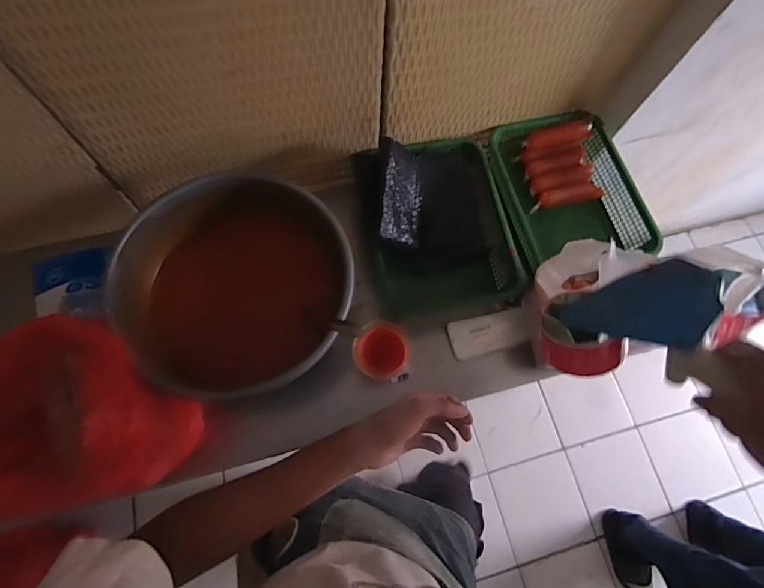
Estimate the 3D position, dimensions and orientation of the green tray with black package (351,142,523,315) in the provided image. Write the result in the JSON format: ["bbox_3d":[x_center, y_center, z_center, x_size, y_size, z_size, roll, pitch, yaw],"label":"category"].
[{"bbox_3d":[0.105,-0.151,0.788,0.273,0.186,0.336,-12,73,-6],"label":"green tray with black package"}]

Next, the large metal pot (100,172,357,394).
[{"bbox_3d":[-0.239,-0.011,0.722,0.372,0.202,0.352,1,72,-2],"label":"large metal pot"}]

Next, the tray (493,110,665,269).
[{"bbox_3d":[0.380,-0.205,0.858,0.261,0.089,0.350,-15,73,-7],"label":"tray"}]

